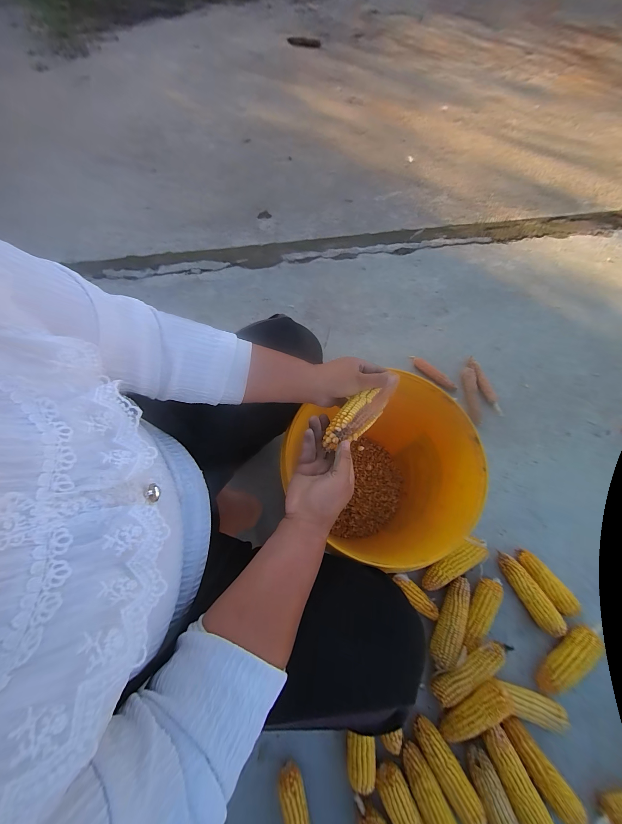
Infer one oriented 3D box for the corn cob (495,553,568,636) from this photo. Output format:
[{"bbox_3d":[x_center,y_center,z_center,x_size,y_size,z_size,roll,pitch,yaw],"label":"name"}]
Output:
[{"bbox_3d":[0.500,0.414,0.642,0.050,0.037,0.180,-27,72,-11],"label":"corn cob"}]

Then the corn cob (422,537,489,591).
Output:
[{"bbox_3d":[0.332,0.355,0.655,0.175,0.050,0.057,-26,72,-10],"label":"corn cob"}]

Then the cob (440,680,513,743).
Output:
[{"bbox_3d":[0.317,0.587,0.538,0.151,0.047,0.049,-45,74,9],"label":"cob"}]

